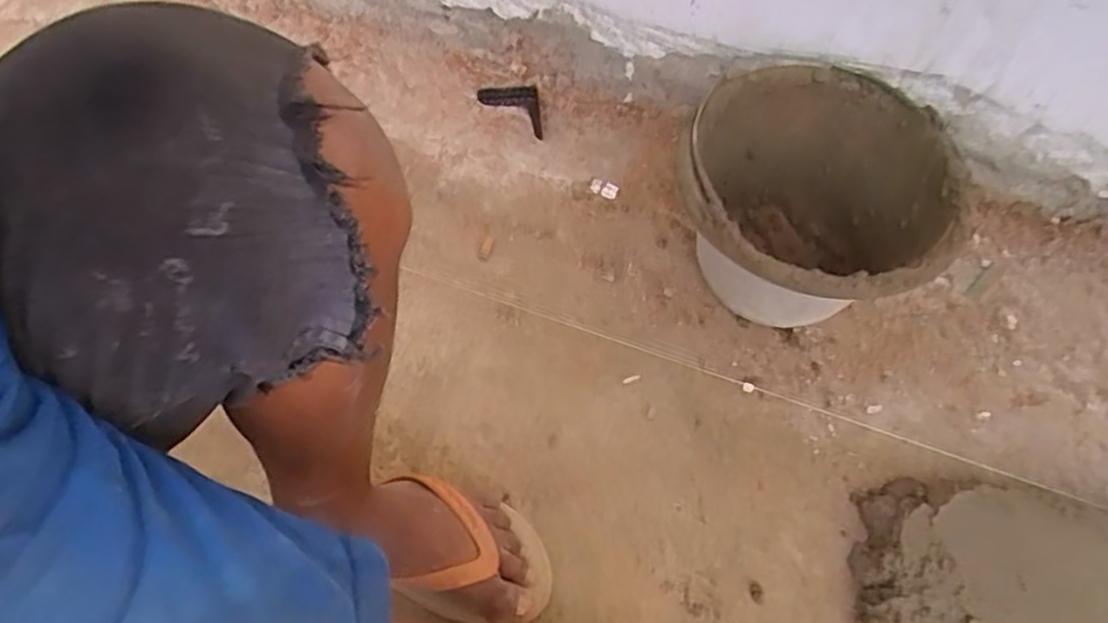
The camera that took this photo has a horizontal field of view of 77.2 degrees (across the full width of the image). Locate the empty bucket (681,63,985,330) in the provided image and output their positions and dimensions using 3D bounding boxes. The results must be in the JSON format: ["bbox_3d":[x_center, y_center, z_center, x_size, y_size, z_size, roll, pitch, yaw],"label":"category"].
[{"bbox_3d":[0.231,-0.089,0.668,0.239,0.175,0.239,0,60,0],"label":"empty bucket"}]

